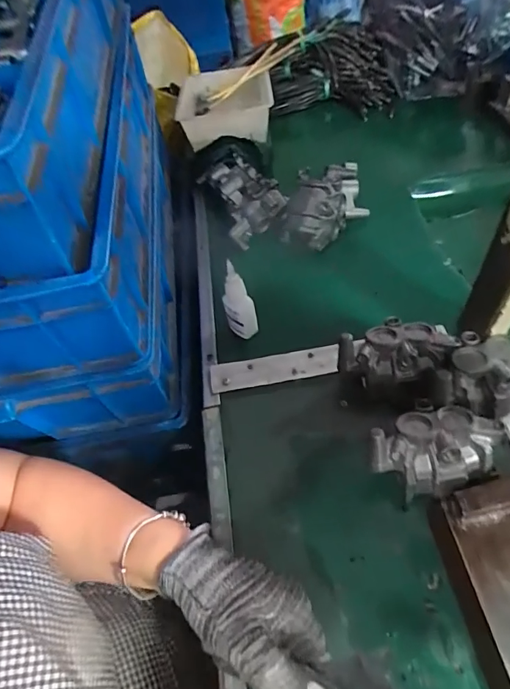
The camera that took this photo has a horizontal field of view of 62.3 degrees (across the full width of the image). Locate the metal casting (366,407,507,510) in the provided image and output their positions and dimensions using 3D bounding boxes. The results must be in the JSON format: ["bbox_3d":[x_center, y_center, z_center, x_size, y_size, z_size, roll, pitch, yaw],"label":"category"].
[{"bbox_3d":[0.149,0.094,0.359,0.105,0.063,0.068,-27,54,-11],"label":"metal casting"}]

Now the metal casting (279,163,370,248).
[{"bbox_3d":[0.085,-0.184,0.570,0.088,0.071,0.119,35,66,29],"label":"metal casting"}]

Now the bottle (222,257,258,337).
[{"bbox_3d":[-0.017,-0.044,0.451,0.032,0.098,0.028,-13,53,-1],"label":"bottle"}]

